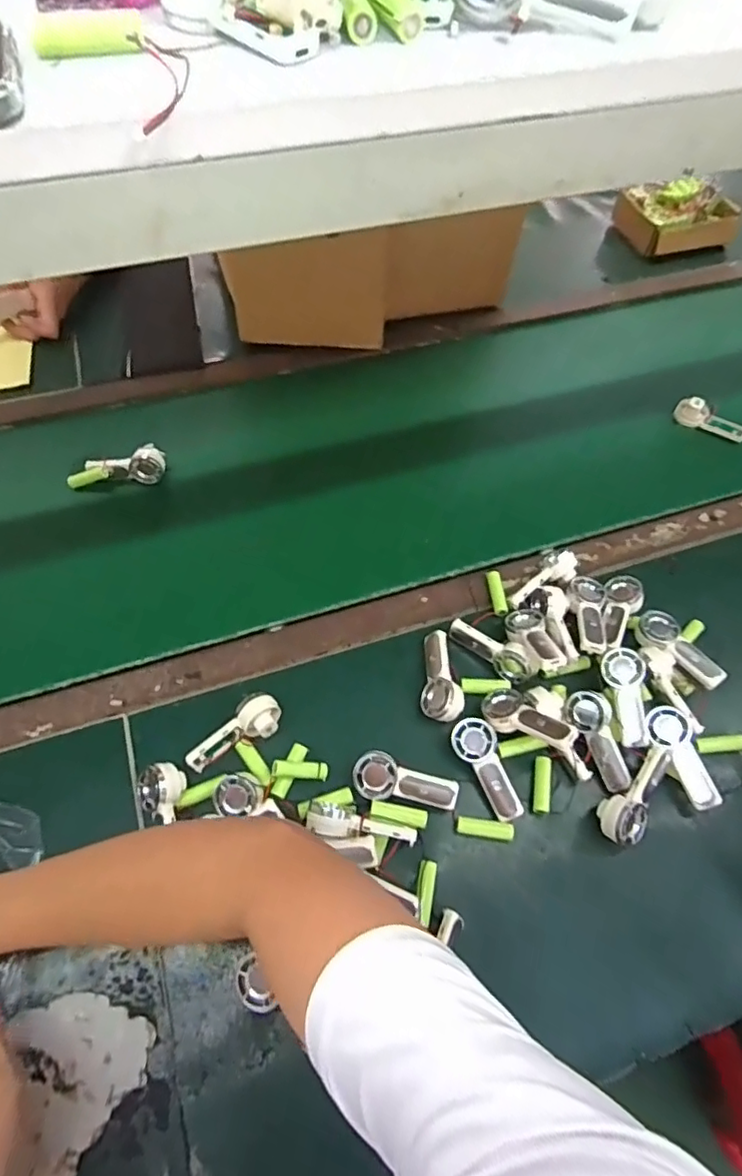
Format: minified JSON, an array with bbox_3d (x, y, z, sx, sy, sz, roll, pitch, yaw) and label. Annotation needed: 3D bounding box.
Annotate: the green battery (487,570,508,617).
[{"bbox_3d":[0.137,0.006,0.639,0.014,0.013,0.053,-4,60,-5],"label":"green battery"}]

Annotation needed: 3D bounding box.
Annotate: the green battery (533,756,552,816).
[{"bbox_3d":[0.158,0.182,0.541,0.014,0.014,0.051,11,60,4],"label":"green battery"}]

